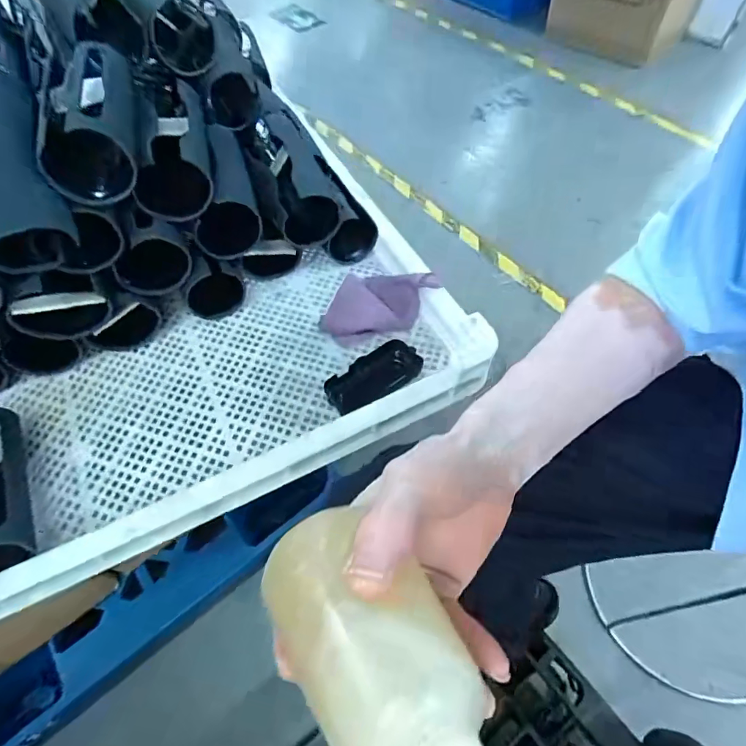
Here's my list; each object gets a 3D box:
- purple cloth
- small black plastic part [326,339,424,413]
[{"bbox_3d":[0.007,-0.082,0.565,0.147,0.060,0.052,-17,58,-6],"label":"purple cloth"},{"bbox_3d":[0.001,0.003,0.524,0.110,0.025,0.043,-30,60,-14],"label":"small black plastic part"}]

